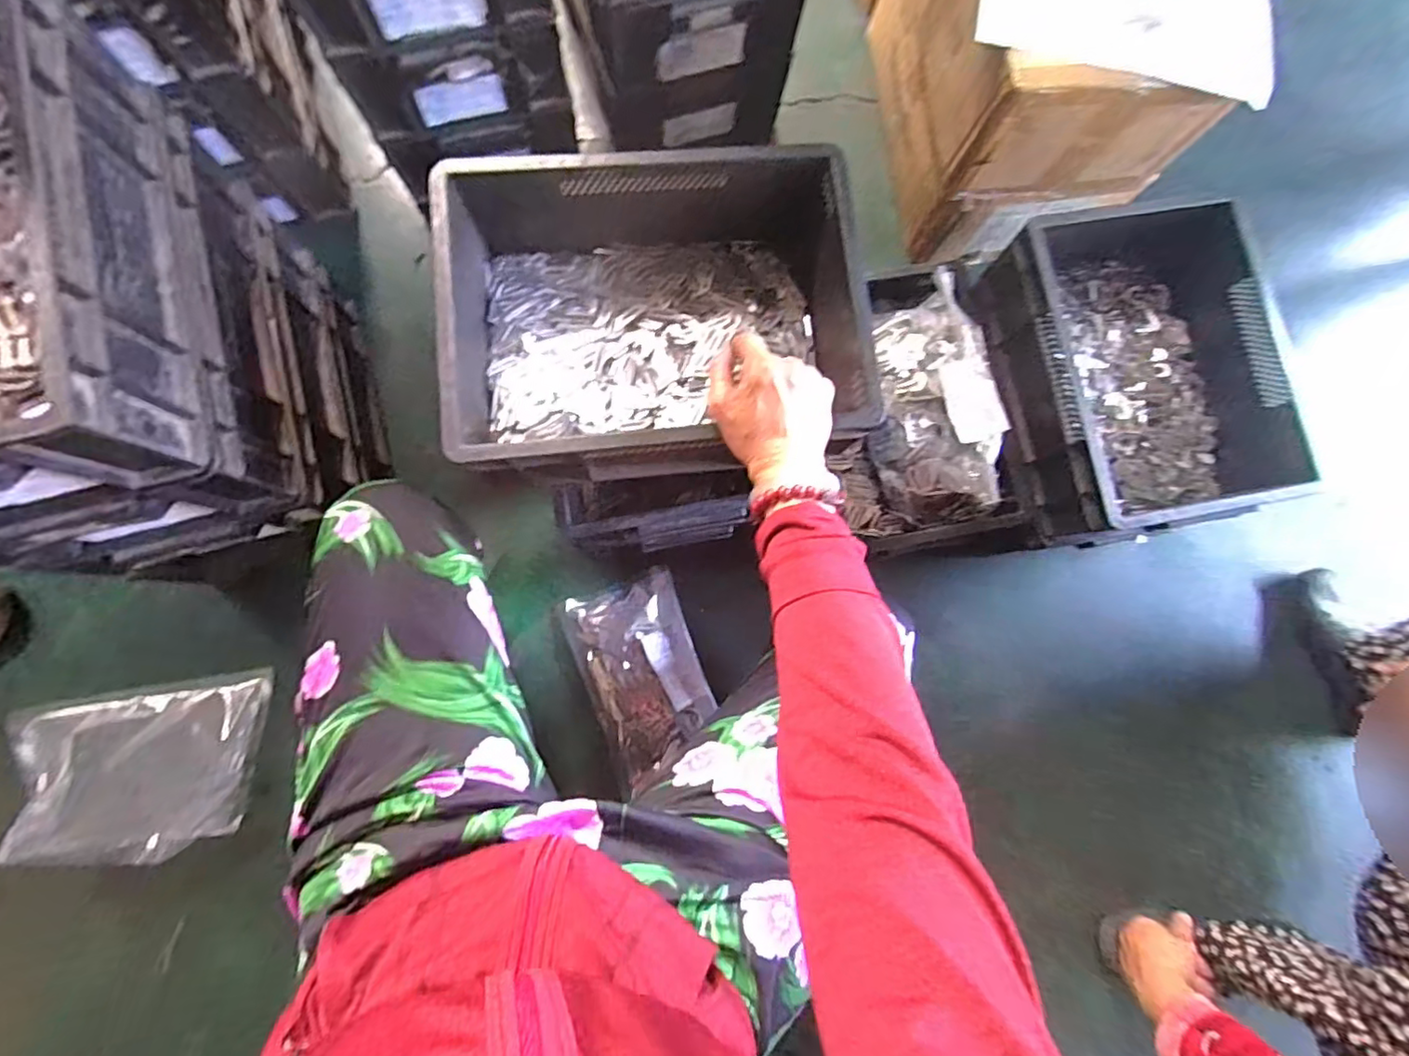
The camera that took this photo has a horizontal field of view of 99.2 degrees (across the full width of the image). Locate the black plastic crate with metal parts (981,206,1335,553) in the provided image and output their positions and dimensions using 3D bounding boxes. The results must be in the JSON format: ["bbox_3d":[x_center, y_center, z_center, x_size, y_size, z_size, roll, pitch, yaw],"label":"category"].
[{"bbox_3d":[0.480,-0.178,0.670,0.241,0.121,0.348,-9,82,-5],"label":"black plastic crate with metal parts"}]

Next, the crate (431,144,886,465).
[{"bbox_3d":[-0.044,-0.186,0.524,0.334,0.115,0.259,-7,82,-4],"label":"crate"}]

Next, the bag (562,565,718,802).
[{"bbox_3d":[-0.073,0.178,0.733,0.139,0.029,0.227,-20,83,-6],"label":"bag"}]

